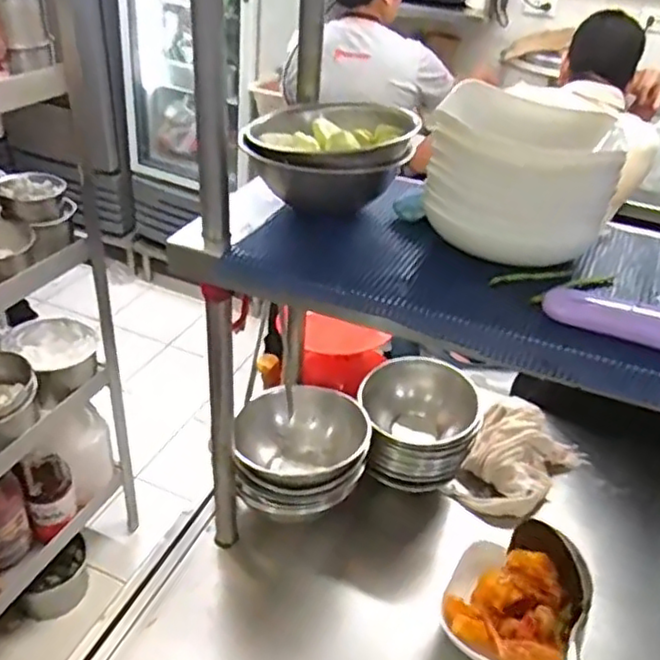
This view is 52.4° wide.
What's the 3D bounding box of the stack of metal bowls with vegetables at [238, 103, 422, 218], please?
[{"bbox_3d":[-0.003,-0.160,0.629,0.155,0.077,0.120,-4,35,-14],"label":"stack of metal bowls with vegetables"}]

